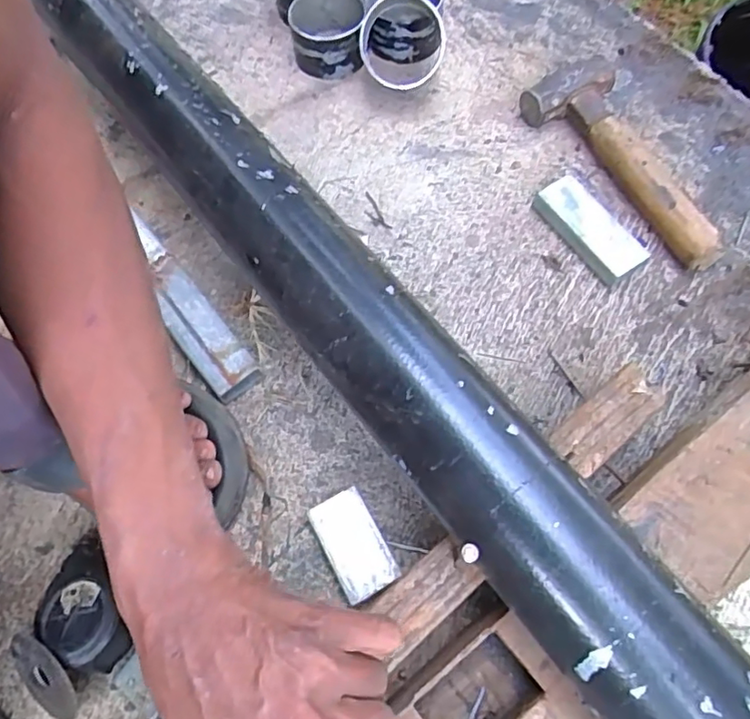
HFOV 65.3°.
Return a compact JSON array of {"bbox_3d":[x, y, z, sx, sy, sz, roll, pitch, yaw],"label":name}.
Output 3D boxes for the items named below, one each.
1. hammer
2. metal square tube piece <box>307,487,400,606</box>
[{"bbox_3d":[0.220,-0.170,0.498,0.084,0.038,0.218,-28,68,-9],"label":"hammer"},{"bbox_3d":[-0.014,0.125,0.395,0.037,0.021,0.066,-27,68,-9],"label":"metal square tube piece"}]

